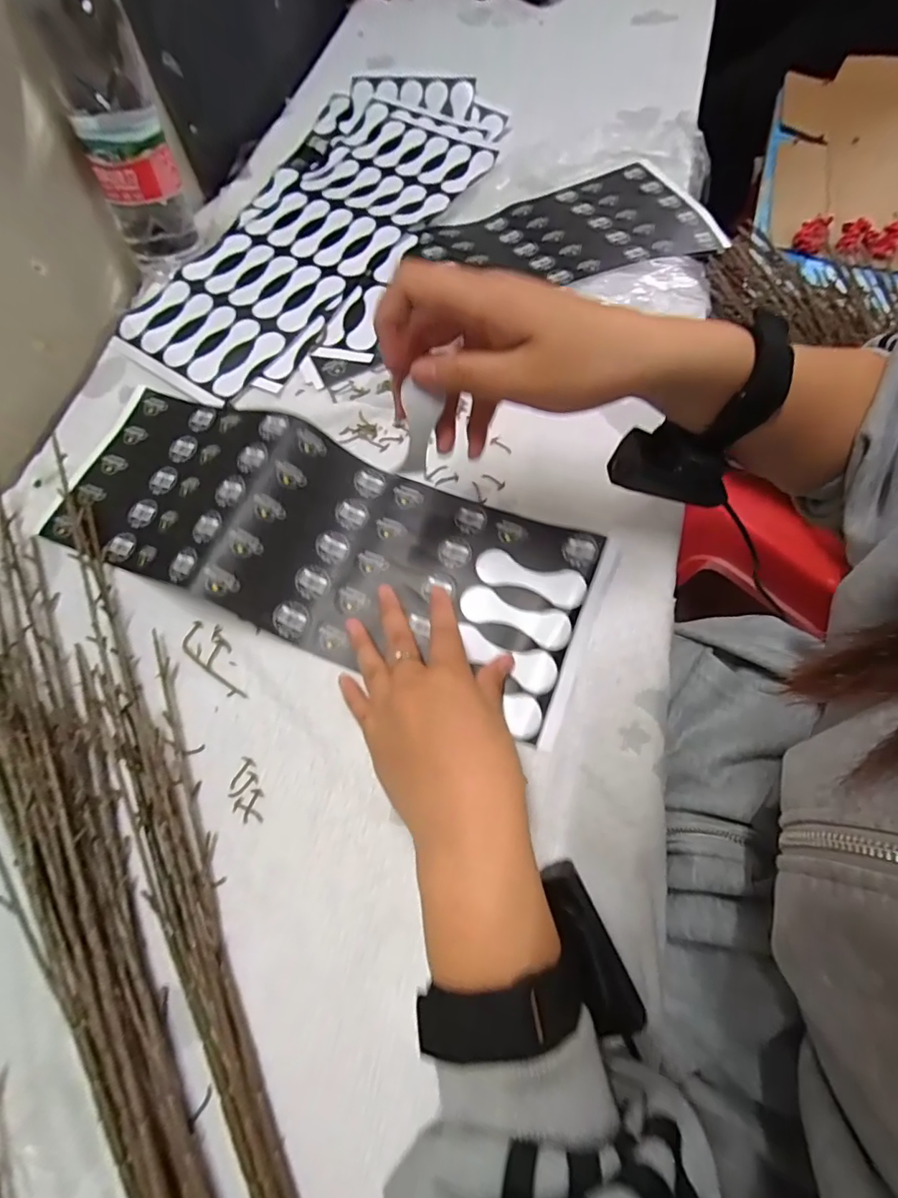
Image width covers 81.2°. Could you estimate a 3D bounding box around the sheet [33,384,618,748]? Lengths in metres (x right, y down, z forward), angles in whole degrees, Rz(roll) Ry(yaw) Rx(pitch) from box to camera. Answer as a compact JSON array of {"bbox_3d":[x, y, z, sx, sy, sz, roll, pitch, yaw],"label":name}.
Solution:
[{"bbox_3d":[-0.099,-0.048,0.360,0.384,0.038,0.146,18,69,8],"label":"sheet"}]

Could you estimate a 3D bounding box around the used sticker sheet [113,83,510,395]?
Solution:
[{"bbox_3d":[-0.117,-0.372,0.505,0.223,0.012,0.447,19,69,10],"label":"used sticker sheet"}]

